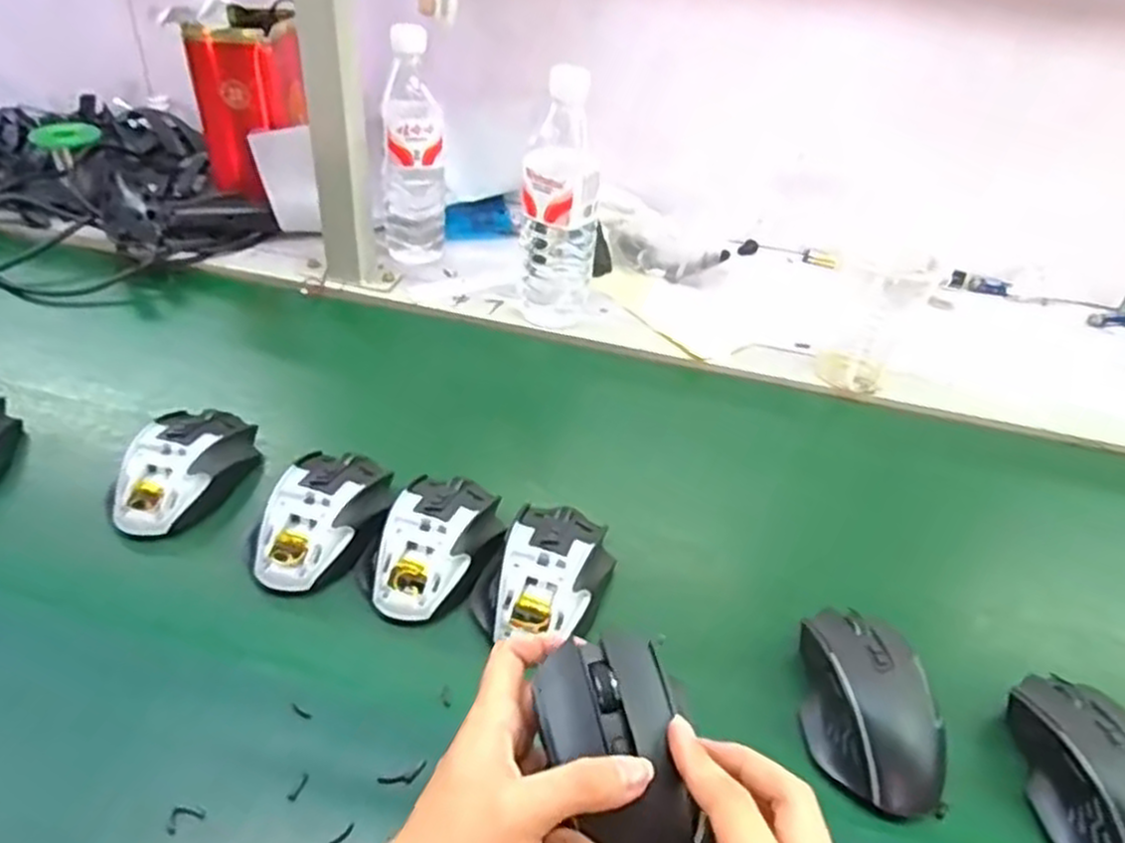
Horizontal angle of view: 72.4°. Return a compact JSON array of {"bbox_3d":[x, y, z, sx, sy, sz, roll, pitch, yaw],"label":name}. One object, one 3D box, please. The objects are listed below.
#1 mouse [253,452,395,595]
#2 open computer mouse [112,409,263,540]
[{"bbox_3d":[-0.153,0.061,0.503,0.070,0.031,0.106,12,39,7],"label":"mouse"},{"bbox_3d":[-0.263,0.030,0.534,0.071,0.035,0.113,16,39,12],"label":"open computer mouse"}]

